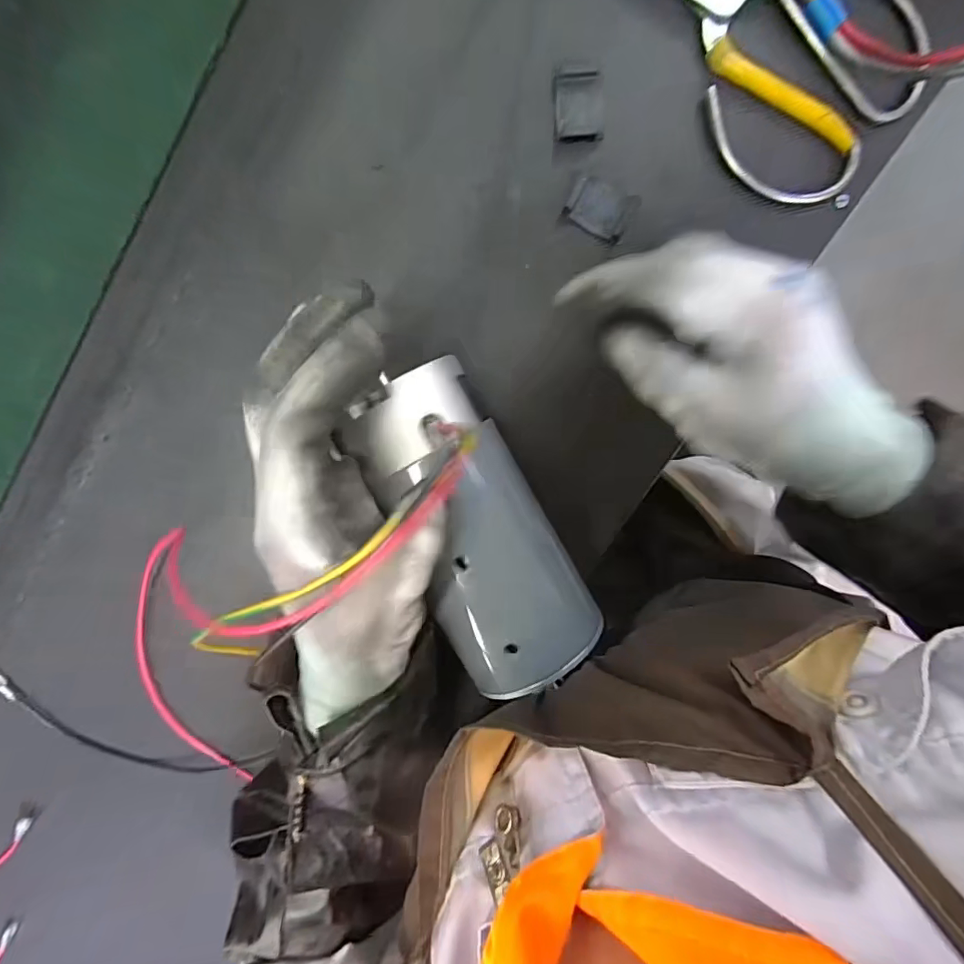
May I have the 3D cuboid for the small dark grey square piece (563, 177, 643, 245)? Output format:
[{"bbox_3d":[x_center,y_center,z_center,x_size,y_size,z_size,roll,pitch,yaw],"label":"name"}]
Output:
[{"bbox_3d":[0.066,-0.152,0.282,0.035,0.006,0.026,27,99,0],"label":"small dark grey square piece"}]

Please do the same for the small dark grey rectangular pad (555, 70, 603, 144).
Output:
[{"bbox_3d":[0.053,-0.204,0.275,0.025,0.004,0.034,0,98,4],"label":"small dark grey rectangular pad"}]

